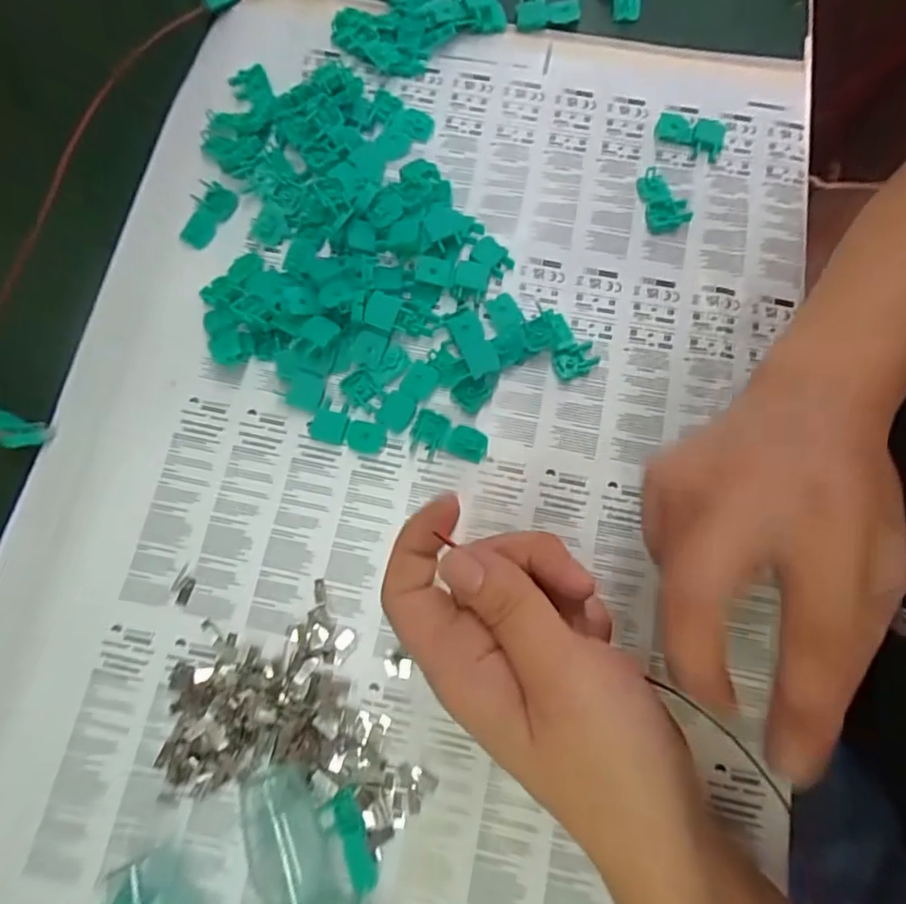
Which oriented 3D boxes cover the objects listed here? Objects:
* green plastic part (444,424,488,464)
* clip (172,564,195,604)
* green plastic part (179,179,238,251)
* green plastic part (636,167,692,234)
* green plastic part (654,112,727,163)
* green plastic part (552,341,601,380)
[{"bbox_3d":[0.008,-0.005,0.320,0.022,0.006,0.019,23,77,6],"label":"green plastic part"},{"bbox_3d":[-0.145,0.071,0.303,0.011,0.004,0.020,18,76,5],"label":"clip"},{"bbox_3d":[-0.155,-0.149,0.355,0.025,0.008,0.042,23,77,6],"label":"green plastic part"},{"bbox_3d":[0.131,-0.159,0.355,0.025,0.009,0.046,-9,76,-2],"label":"green plastic part"},{"bbox_3d":[0.154,-0.207,0.368,0.043,0.007,0.030,15,76,4],"label":"green plastic part"},{"bbox_3d":[0.071,-0.053,0.331,0.026,0.005,0.018,-19,76,-4],"label":"green plastic part"}]

